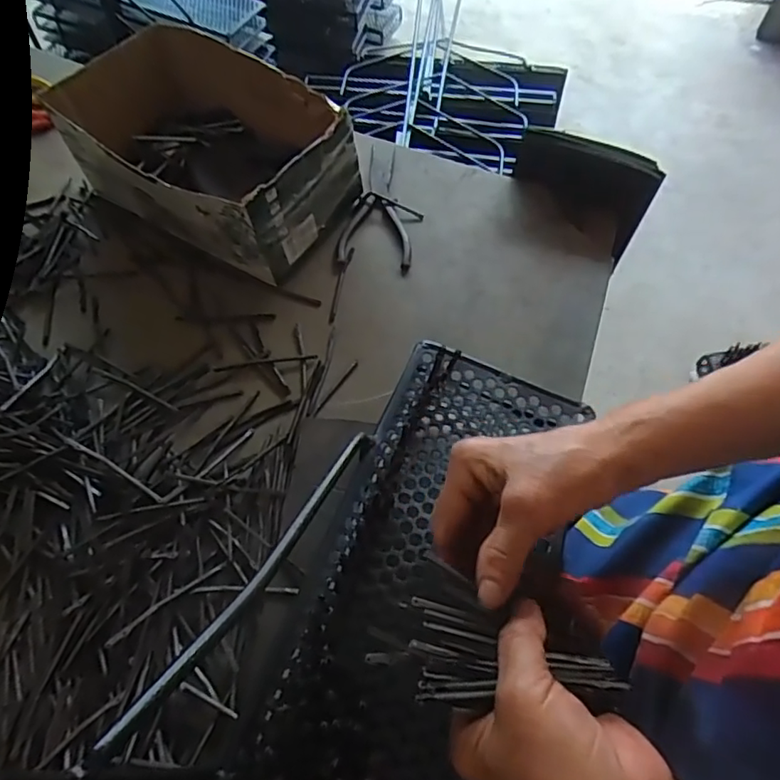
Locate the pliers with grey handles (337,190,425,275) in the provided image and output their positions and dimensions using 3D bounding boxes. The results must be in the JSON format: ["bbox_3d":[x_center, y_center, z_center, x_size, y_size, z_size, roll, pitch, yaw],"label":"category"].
[{"bbox_3d":[-0.009,-0.175,0.628,0.078,0.013,0.099,11,60,5],"label":"pliers with grey handles"}]

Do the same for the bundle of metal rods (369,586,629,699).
[{"bbox_3d":[0.054,0.134,0.293,0.120,0.017,0.054,9,60,5],"label":"bundle of metal rods"}]

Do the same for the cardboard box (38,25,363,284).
[{"bbox_3d":[-0.202,-0.259,0.616,0.311,0.114,0.182,33,64,17],"label":"cardboard box"}]

